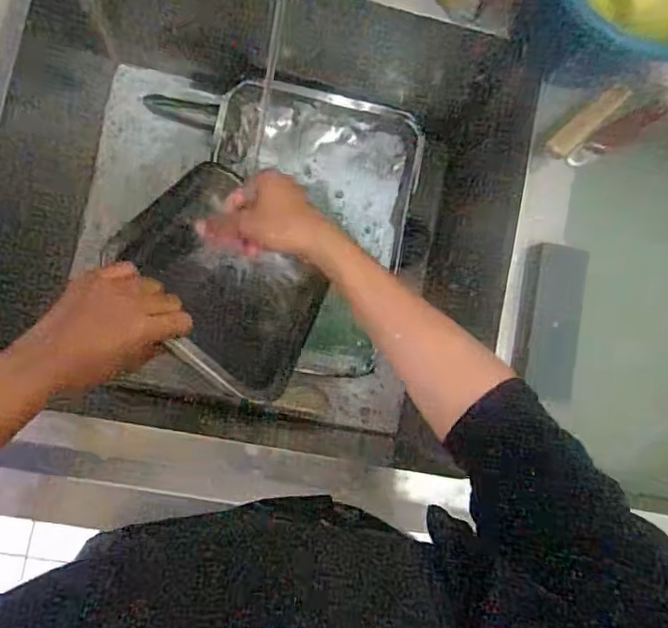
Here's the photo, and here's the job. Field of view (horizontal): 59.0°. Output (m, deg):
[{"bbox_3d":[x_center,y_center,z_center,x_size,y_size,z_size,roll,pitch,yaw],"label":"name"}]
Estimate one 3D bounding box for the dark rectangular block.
[{"bbox_3d":[0.211,0.007,0.579,0.054,0.038,0.143,8,86,-8],"label":"dark rectangular block"}]

